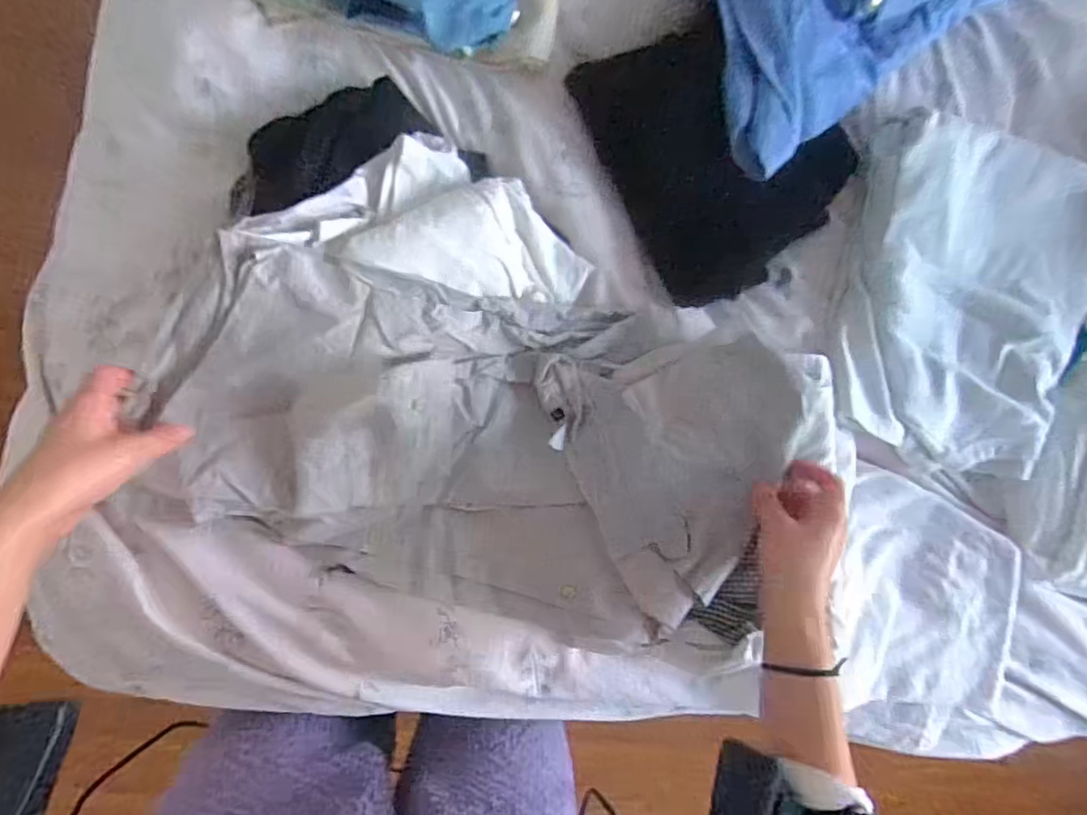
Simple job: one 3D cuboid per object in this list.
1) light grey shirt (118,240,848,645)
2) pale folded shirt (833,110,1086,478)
[{"bbox_3d":[-0.032,0.039,0.495,0.494,0.076,0.271,12,89,-8],"label":"light grey shirt"},{"bbox_3d":[0.412,-0.097,0.572,0.252,0.029,0.312,9,95,-11],"label":"pale folded shirt"}]

